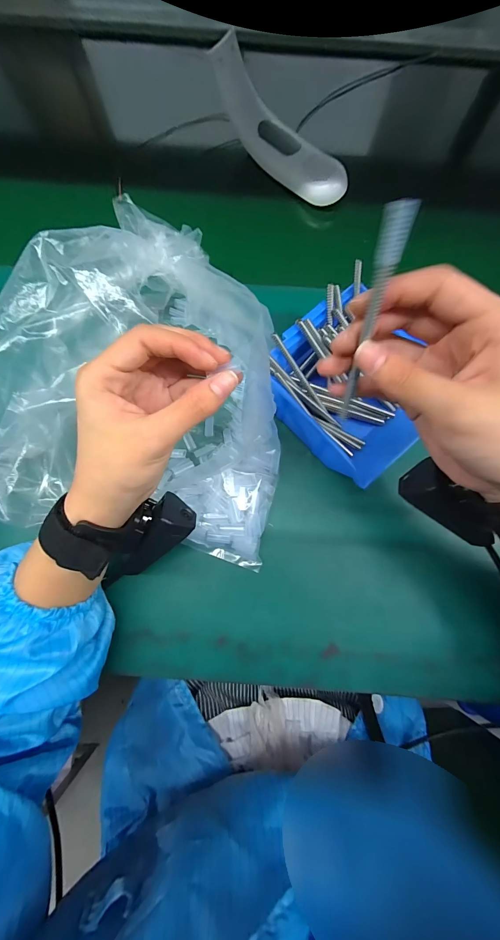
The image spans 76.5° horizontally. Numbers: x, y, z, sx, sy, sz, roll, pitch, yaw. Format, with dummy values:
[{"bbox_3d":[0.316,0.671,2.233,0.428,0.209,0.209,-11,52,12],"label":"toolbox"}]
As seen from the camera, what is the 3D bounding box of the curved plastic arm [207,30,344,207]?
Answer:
[{"bbox_3d":[0.035,-0.386,0.361,0.181,0.071,0.032,41,81,7],"label":"curved plastic arm"}]

